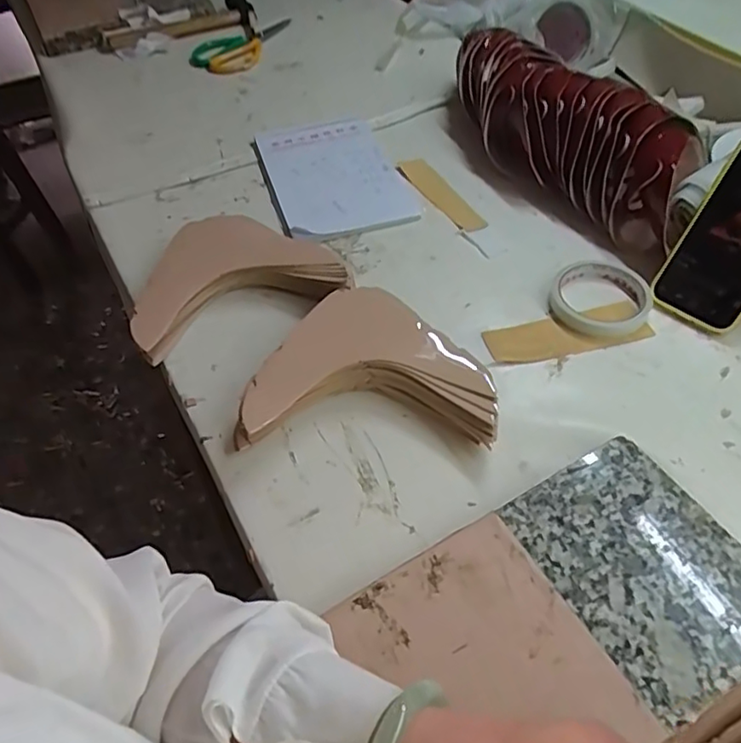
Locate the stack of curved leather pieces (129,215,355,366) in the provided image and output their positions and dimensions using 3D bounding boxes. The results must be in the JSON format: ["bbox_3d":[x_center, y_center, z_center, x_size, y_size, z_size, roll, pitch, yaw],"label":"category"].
[{"bbox_3d":[-0.132,-0.100,0.600,0.198,0.035,0.169,-14,52,-8],"label":"stack of curved leather pieces"}]

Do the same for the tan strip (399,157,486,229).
[{"bbox_3d":[0.079,-0.202,0.689,0.031,0.009,0.134,-26,55,-17],"label":"tan strip"}]

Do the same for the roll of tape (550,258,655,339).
[{"bbox_3d":[0.214,-0.076,0.575,0.088,0.014,0.100,2,52,4],"label":"roll of tape"}]

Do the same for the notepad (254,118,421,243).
[{"bbox_3d":[-0.044,-0.228,0.704,0.140,0.012,0.201,-16,52,-9],"label":"notepad"}]

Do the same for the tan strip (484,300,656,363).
[{"bbox_3d":[0.180,-0.033,0.556,0.151,0.006,0.047,-14,52,-8],"label":"tan strip"}]

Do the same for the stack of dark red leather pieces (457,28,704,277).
[{"bbox_3d":[0.206,-0.266,0.680,0.112,0.102,0.355,-31,56,-20],"label":"stack of dark red leather pieces"}]

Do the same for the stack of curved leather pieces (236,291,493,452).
[{"bbox_3d":[-0.004,-0.006,0.512,0.196,0.047,0.148,-2,51,1],"label":"stack of curved leather pieces"}]

